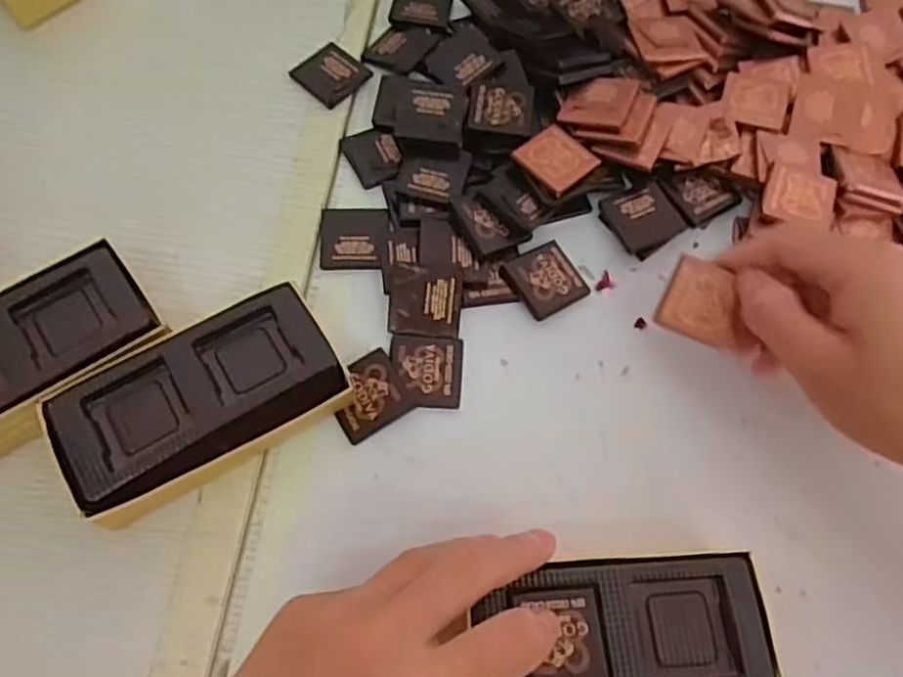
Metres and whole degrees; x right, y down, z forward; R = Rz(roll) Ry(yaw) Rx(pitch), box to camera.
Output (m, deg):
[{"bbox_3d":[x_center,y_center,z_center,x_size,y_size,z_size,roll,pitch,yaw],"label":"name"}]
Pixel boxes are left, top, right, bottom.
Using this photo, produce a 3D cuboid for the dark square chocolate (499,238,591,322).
[{"bbox_3d":[0.047,-0.030,0.355,0.034,0.008,0.034,-28,71,-14],"label":"dark square chocolate"}]

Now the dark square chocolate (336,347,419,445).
[{"bbox_3d":[-0.038,0.026,0.324,0.034,0.006,0.033,-30,71,-14],"label":"dark square chocolate"}]

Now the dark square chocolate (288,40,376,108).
[{"bbox_3d":[-0.067,-0.148,0.397,0.033,0.004,0.035,40,70,13],"label":"dark square chocolate"}]

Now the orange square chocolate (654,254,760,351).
[{"bbox_3d":[0.116,-0.016,0.323,0.039,0.007,0.033,25,95,11],"label":"orange square chocolate"}]

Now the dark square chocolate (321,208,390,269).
[{"bbox_3d":[-0.049,-0.052,0.359,0.034,0.004,0.037,1,67,-2],"label":"dark square chocolate"}]

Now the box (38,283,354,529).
[{"bbox_3d":[-0.102,0.028,0.303,0.116,0.040,0.066,-28,71,-14],"label":"box"}]

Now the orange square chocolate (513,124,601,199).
[{"bbox_3d":[0.053,-0.093,0.360,0.033,0.004,0.034,-39,74,-17],"label":"orange square chocolate"}]

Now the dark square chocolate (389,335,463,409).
[{"bbox_3d":[-0.011,0.015,0.332,0.033,0.004,0.034,2,67,-2],"label":"dark square chocolate"}]

